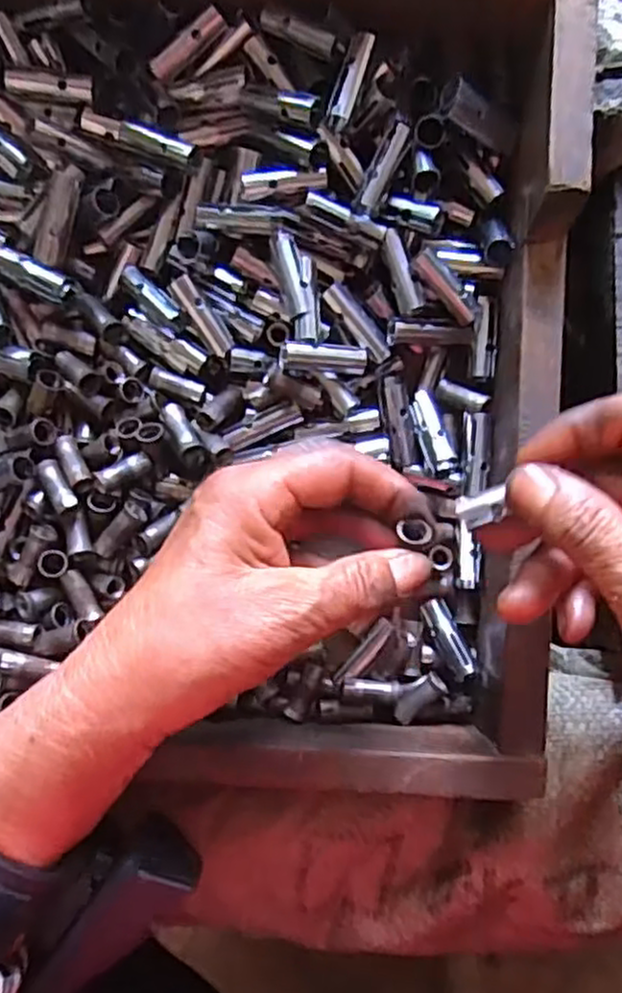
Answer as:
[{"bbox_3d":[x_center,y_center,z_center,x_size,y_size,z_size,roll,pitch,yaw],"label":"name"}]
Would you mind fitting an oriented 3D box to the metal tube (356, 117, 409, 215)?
[{"bbox_3d":[0.030,-0.138,0.307,0.008,0.010,0.040,27,88,6],"label":"metal tube"}]

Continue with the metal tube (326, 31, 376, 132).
[{"bbox_3d":[0.016,-0.170,0.299,0.010,0.009,0.038,20,87,6],"label":"metal tube"}]

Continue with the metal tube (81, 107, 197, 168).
[{"bbox_3d":[-0.072,-0.152,0.307,0.054,0.010,0.011,24,87,6],"label":"metal tube"}]

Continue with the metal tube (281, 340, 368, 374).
[{"bbox_3d":[0.005,-0.060,0.315,0.037,0.009,0.011,4,92,-9],"label":"metal tube"}]

